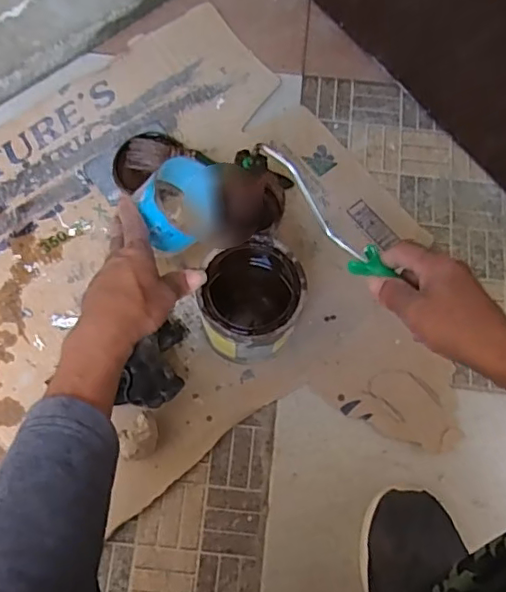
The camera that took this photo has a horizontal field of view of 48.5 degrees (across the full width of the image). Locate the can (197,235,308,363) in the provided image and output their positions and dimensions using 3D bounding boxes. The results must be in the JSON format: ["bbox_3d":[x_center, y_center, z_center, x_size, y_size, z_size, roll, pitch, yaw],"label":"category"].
[{"bbox_3d":[-0.001,0.009,0.594,0.101,0.137,0.105,0,74,-1],"label":"can"}]

